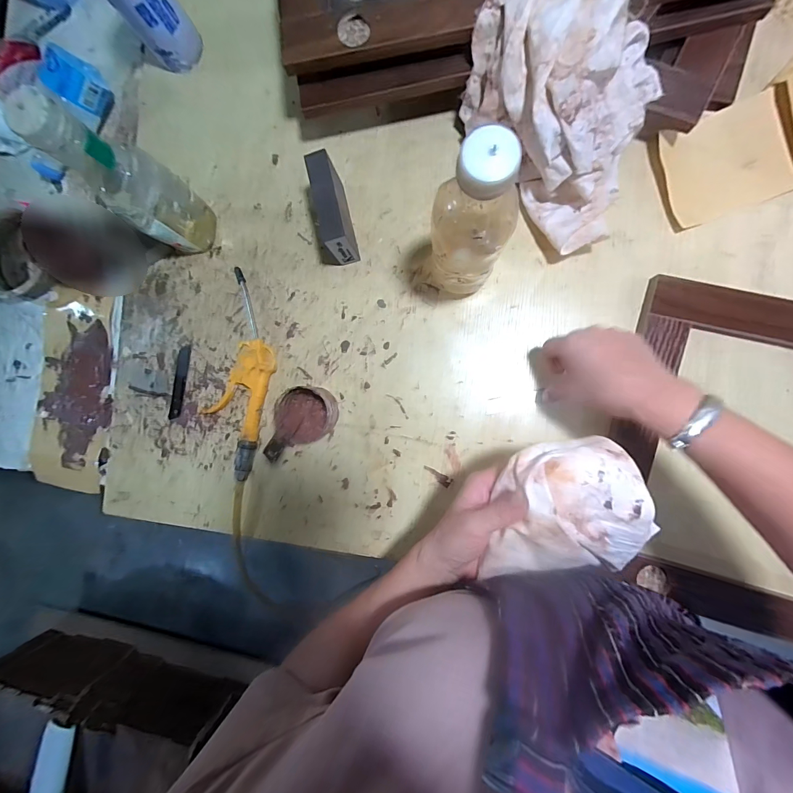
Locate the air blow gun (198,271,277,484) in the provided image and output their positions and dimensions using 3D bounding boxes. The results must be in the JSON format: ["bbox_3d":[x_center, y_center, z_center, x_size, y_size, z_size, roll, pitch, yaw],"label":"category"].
[{"bbox_3d":[-0.196,-0.026,0.454,0.074,0.024,0.249,14,92,8],"label":"air blow gun"}]

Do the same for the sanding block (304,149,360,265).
[{"bbox_3d":[-0.072,-0.212,0.416,0.028,0.070,0.101,-11,89,8],"label":"sanding block"}]

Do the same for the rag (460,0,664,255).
[{"bbox_3d":[0.179,-0.288,0.360,0.154,0.112,0.224,-35,87,7],"label":"rag"}]

